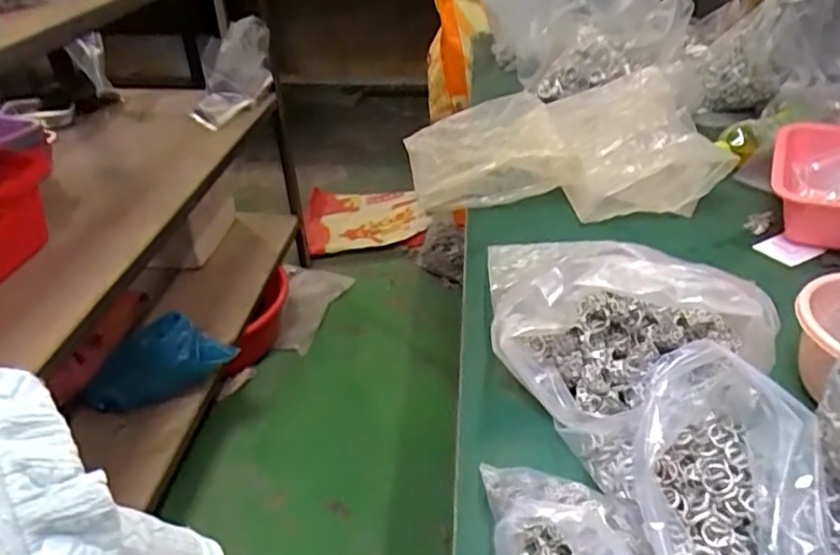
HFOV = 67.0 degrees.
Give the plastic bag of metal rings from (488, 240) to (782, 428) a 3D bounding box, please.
[{"bbox_3d":[0.171,0.049,0.537,0.204,0.132,0.111,-7,36,-6],"label":"plastic bag of metal rings"}]

